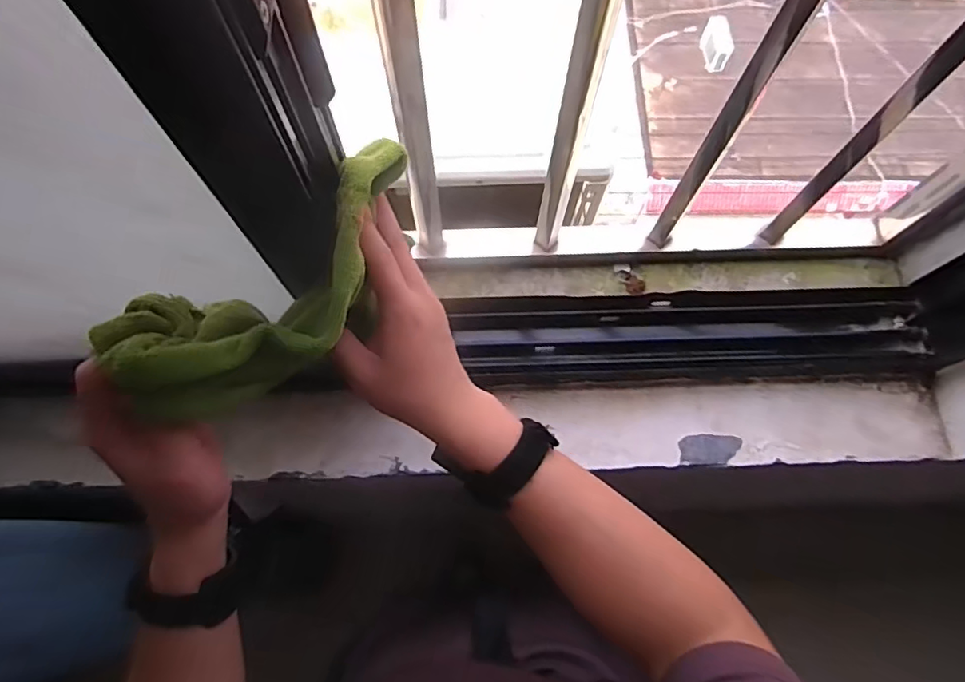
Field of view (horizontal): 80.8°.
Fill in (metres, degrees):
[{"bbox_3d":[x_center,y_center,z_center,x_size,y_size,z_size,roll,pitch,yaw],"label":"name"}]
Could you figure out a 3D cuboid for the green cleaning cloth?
[{"bbox_3d":[-0.109,-0.036,0.312,0.196,0.055,0.089,-43,78,-7],"label":"green cleaning cloth"}]

